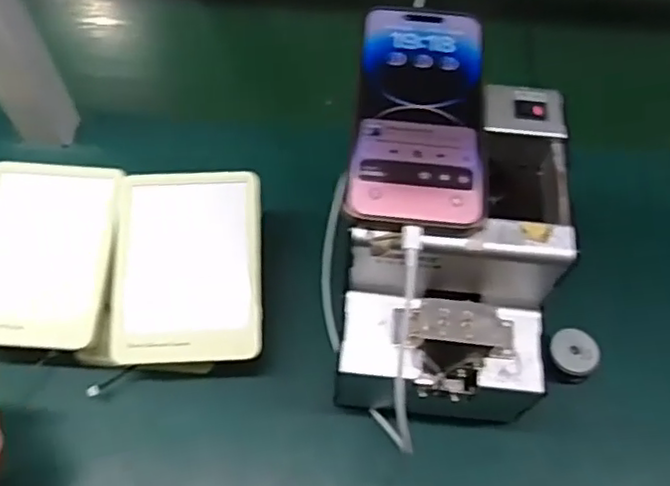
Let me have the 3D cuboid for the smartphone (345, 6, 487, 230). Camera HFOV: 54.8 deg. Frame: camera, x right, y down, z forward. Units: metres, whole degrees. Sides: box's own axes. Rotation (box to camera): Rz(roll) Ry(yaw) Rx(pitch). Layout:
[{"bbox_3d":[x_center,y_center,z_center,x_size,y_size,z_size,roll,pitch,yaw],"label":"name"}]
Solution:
[{"bbox_3d":[0.051,-0.081,0.386,0.076,0.013,0.158,5,59,2],"label":"smartphone"}]

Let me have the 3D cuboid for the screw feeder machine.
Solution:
[{"bbox_3d":[0.073,0.008,0.424,0.123,0.137,0.171,6,59,3],"label":"screw feeder machine"}]

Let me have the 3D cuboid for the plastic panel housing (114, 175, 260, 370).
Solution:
[{"bbox_3d":[-0.103,0.015,0.456,0.101,0.005,0.134,-2,74,-2],"label":"plastic panel housing"}]

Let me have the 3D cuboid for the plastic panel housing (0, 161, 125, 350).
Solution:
[{"bbox_3d":[-0.209,0.005,0.459,0.105,0.009,0.135,3,72,2],"label":"plastic panel housing"}]

